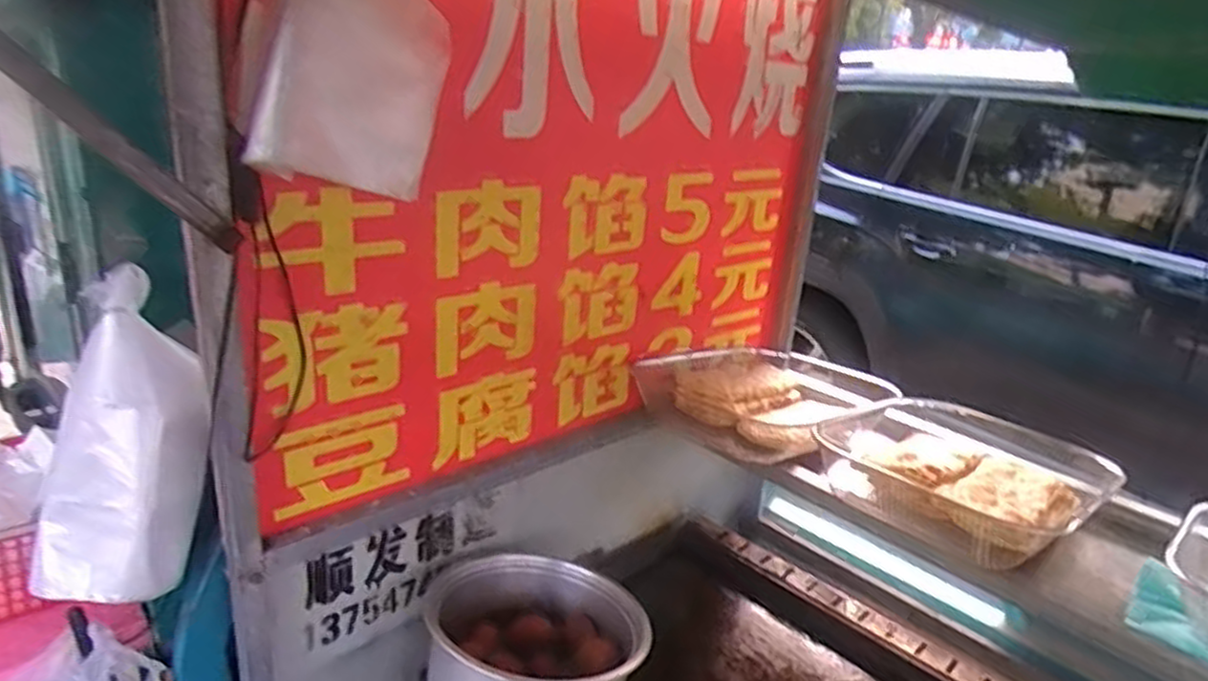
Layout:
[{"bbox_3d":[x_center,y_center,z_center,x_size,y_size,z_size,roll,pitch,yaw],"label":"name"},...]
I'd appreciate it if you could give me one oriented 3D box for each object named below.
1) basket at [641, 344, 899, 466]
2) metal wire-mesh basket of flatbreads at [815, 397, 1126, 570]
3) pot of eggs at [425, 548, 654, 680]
[{"bbox_3d":[0.239,0.083,1.069,0.258,0.072,0.283,24,28,38],"label":"basket"},{"bbox_3d":[0.423,0.155,0.909,0.308,0.082,0.307,24,28,38],"label":"metal wire-mesh basket of flatbreads"},{"bbox_3d":[-0.080,0.348,0.837,0.244,0.107,0.218,-1,23,-17],"label":"pot of eggs"}]

